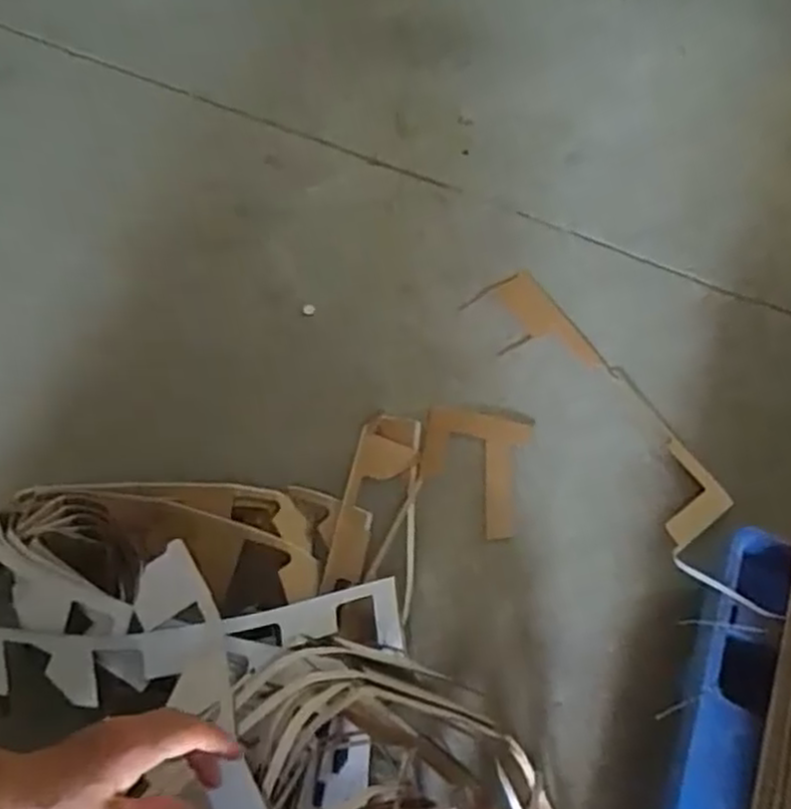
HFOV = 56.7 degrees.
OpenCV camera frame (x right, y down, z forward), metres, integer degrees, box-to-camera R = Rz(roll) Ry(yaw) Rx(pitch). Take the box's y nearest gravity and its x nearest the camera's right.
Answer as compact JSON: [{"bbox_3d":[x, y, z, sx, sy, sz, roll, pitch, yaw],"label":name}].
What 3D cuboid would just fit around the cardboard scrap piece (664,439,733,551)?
[{"bbox_3d":[0.405,0.129,0.989,0.093,0.012,0.174,22,44,9],"label":"cardboard scrap piece"}]

